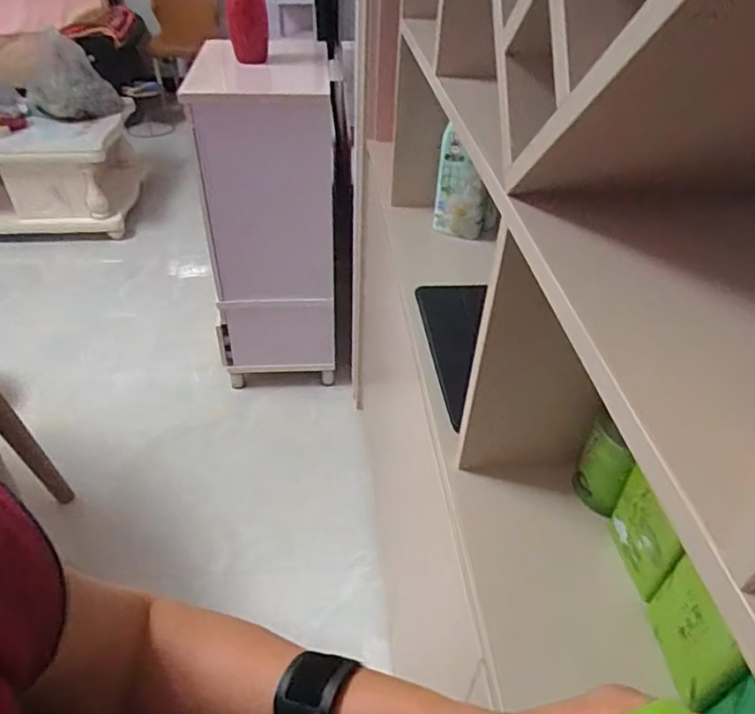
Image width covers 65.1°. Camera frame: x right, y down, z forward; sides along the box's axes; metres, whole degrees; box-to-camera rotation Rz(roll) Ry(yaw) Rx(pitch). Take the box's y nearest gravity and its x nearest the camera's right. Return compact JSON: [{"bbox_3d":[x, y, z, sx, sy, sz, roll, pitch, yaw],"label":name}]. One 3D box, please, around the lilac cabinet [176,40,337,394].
[{"bbox_3d":[-0.334,-0.417,1.846,0.398,0.927,0.443,-4,42,-7],"label":"lilac cabinet"}]

